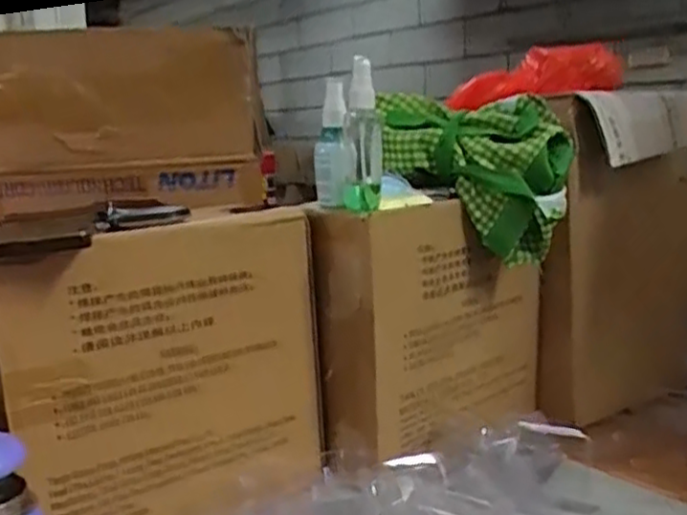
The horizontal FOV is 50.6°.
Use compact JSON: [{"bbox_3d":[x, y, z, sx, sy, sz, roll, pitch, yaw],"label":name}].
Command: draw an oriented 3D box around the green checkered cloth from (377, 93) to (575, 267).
[{"bbox_3d":[0.130,-0.082,0.744,0.195,0.153,0.088,2,12,19],"label":"green checkered cloth"}]

